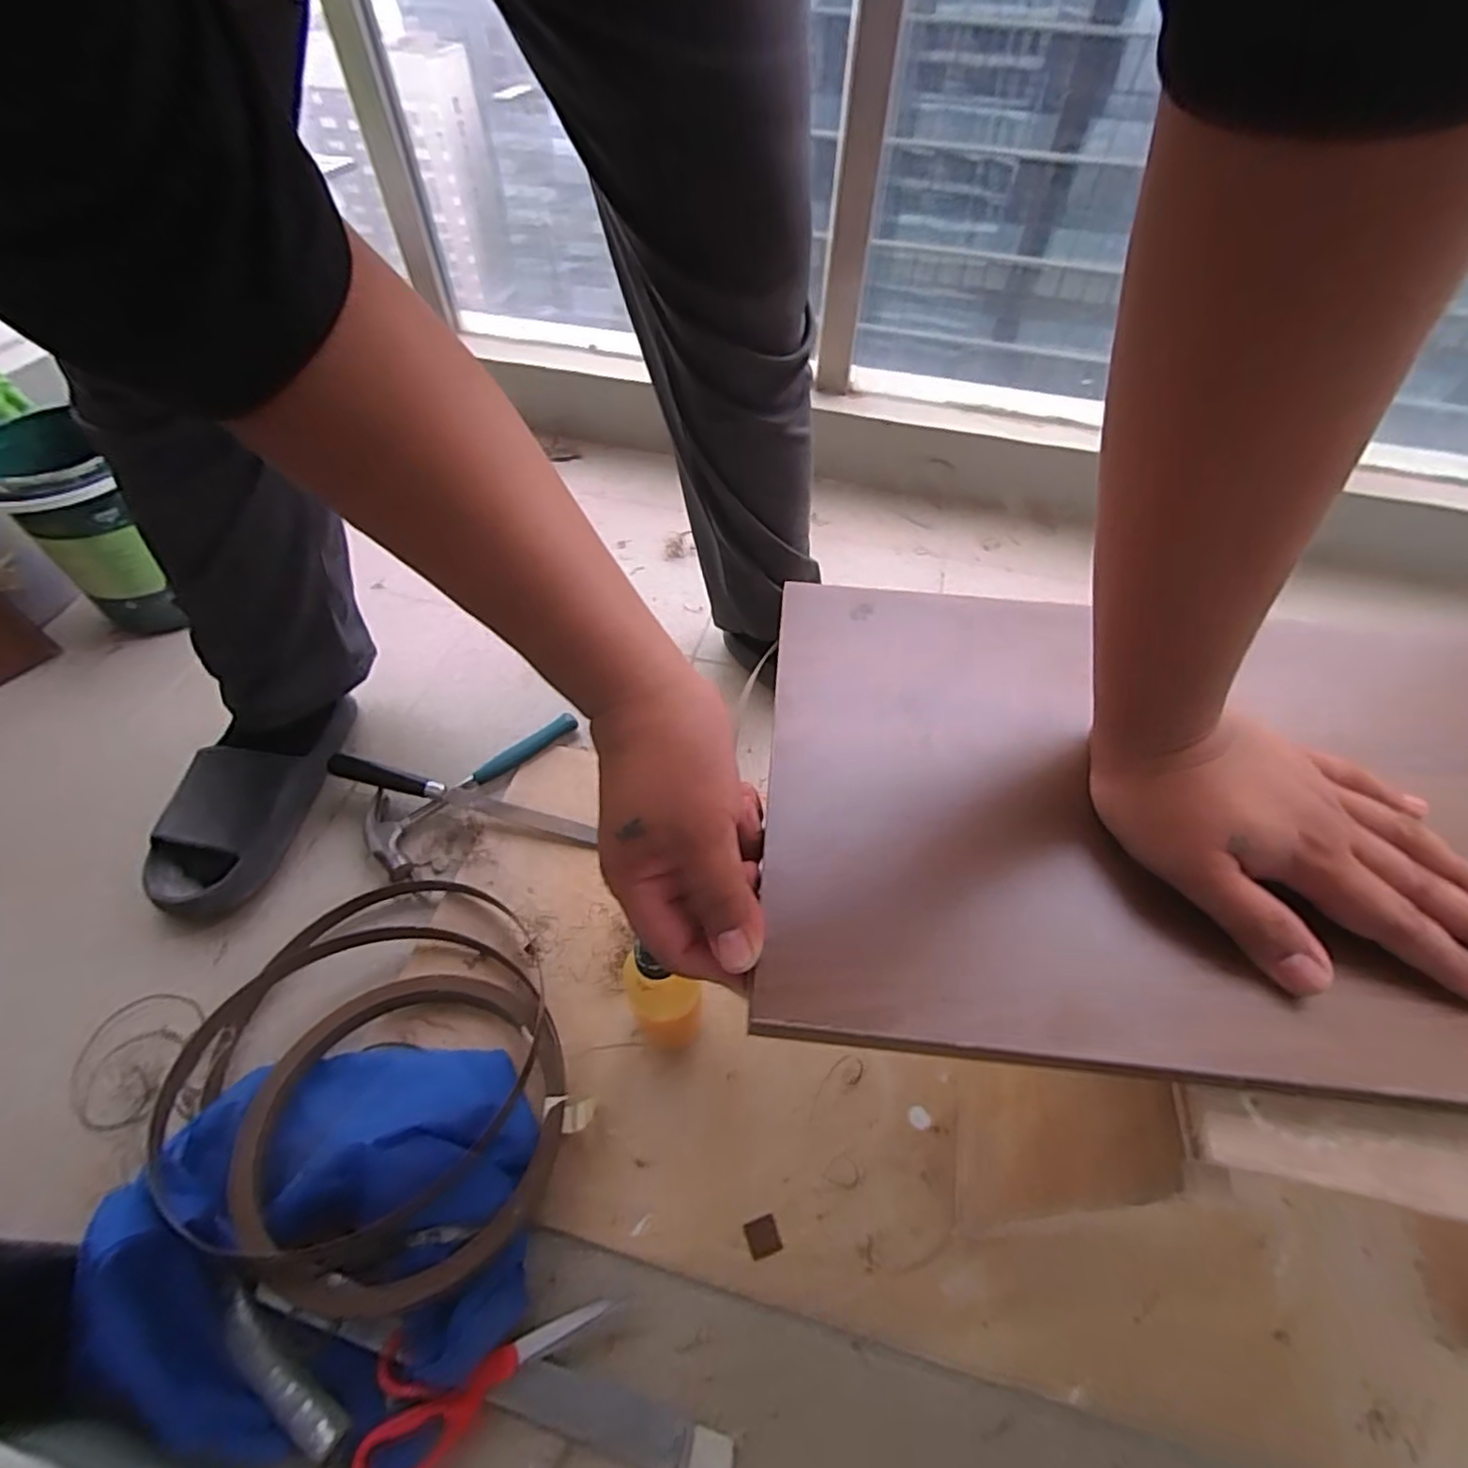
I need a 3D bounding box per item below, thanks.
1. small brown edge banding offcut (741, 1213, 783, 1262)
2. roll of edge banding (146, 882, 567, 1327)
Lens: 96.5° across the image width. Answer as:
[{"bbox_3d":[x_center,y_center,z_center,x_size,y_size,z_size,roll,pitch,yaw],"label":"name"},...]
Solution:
[{"bbox_3d":[0.021,0.377,0.490,0.024,0.004,0.024,-15,55,-13],"label":"small brown edge banding offcut"},{"bbox_3d":[-0.282,0.252,0.511,0.266,0.074,0.326,-16,55,-13],"label":"roll of edge banding"}]

